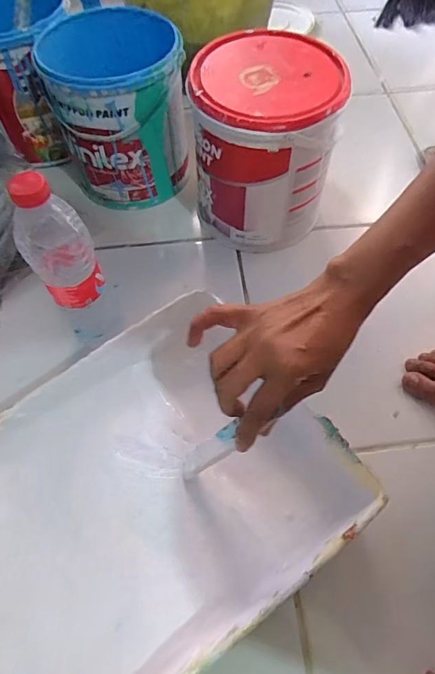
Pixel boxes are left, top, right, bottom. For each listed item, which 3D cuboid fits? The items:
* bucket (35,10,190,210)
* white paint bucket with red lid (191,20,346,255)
[{"bbox_3d":[-0.132,-0.312,0.600,0.172,0.188,0.176,0,60,0],"label":"bucket"},{"bbox_3d":[0.053,-0.233,0.548,0.160,0.201,0.158,0,60,0],"label":"white paint bucket with red lid"}]

